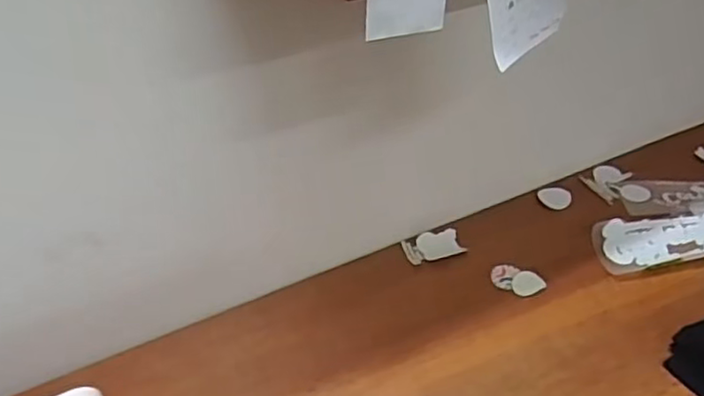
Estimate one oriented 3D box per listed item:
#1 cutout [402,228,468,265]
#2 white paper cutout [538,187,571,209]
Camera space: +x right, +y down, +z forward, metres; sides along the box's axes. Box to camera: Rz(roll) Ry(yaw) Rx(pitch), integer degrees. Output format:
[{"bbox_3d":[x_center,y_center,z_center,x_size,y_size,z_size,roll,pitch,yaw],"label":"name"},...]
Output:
[{"bbox_3d":[0.144,0.085,1.175,0.103,0.021,0.062,-12,39,-11],"label":"cutout"},{"bbox_3d":[0.388,-0.003,1.261,0.062,0.006,0.059,9,40,19],"label":"white paper cutout"}]

